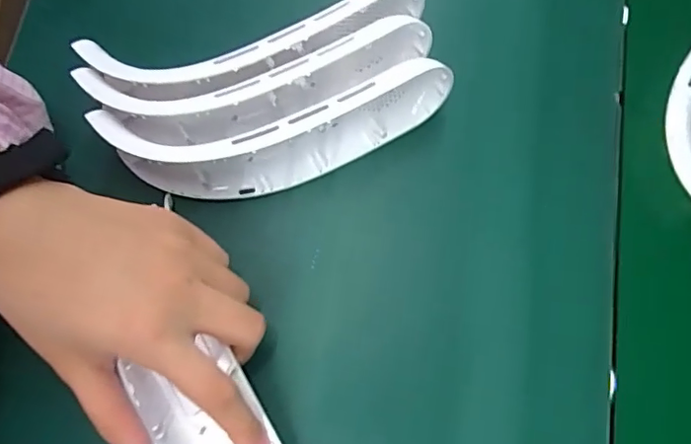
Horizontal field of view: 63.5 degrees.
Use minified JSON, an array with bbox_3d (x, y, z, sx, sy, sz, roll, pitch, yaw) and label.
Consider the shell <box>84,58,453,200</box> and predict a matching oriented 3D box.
[{"bbox_3d":[-0.035,-0.048,0.316,0.195,0.049,0.046,-9,76,-4],"label":"shell"}]

